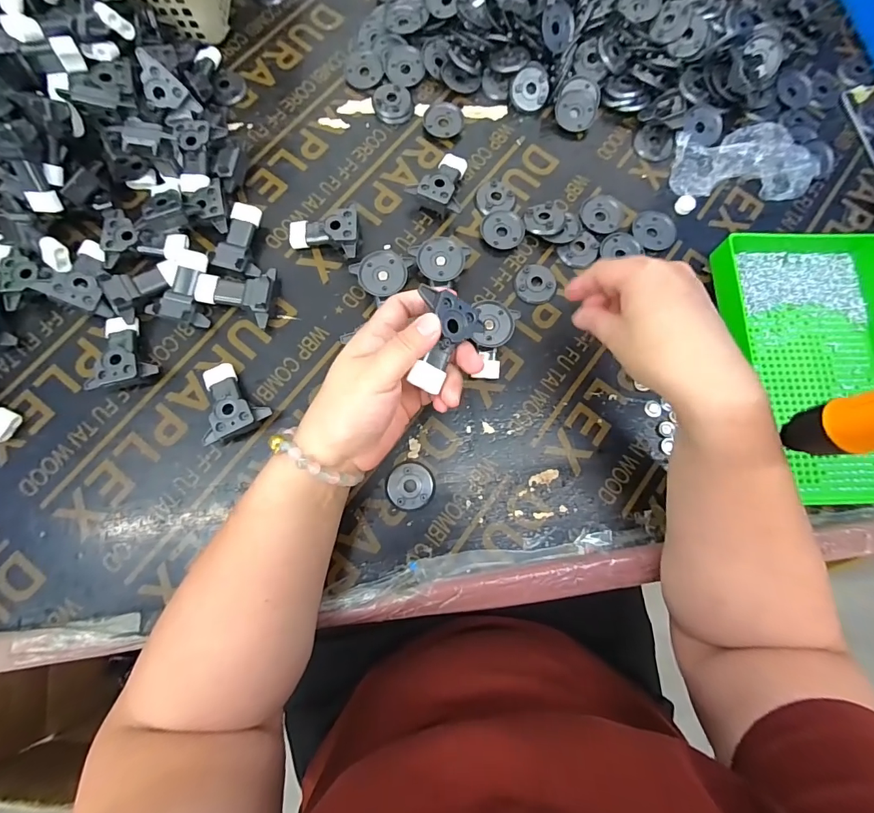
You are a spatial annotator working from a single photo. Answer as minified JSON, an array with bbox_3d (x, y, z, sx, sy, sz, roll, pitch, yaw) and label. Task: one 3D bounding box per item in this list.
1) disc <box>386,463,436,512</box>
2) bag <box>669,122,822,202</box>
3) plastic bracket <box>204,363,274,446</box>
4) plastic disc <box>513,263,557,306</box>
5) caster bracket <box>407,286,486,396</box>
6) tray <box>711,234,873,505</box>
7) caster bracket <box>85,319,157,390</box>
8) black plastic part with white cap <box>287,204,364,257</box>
[{"bbox_3d":[-0.023,0.069,0.367,0.041,0.004,0.040,-2,78,-2],"label":"disc"},{"bbox_3d":[0.323,-0.260,0.444,0.148,0.021,0.082,-1,78,-2],"label":"bag"},{"bbox_3d":[-0.180,-0.006,0.367,0.054,0.026,0.064,-25,80,-7],"label":"plastic bracket"},{"bbox_3d":[0.096,-0.120,0.414,0.039,0.005,0.042,0,78,-2],"label":"plastic disc"},{"bbox_3d":[0.002,-0.045,0.296,0.044,0.024,0.063,21,91,-25],"label":"caster bracket"},{"bbox_3d":[0.349,-0.041,0.386,0.158,0.038,0.258,-5,78,-3],"label":"tray"},{"bbox_3d":[-0.277,-0.049,0.372,0.048,0.028,0.067,-18,79,-5],"label":"caster bracket"},{"bbox_3d":[-0.107,-0.167,0.406,0.066,0.026,0.044,7,78,0],"label":"black plastic part with white cap"}]

